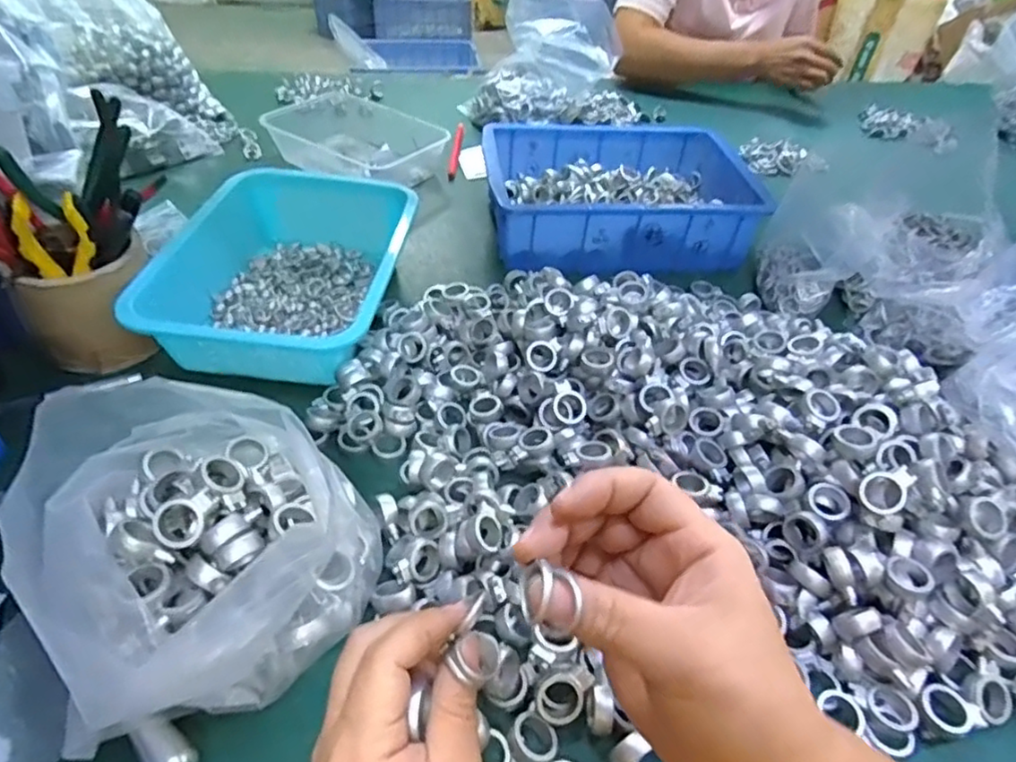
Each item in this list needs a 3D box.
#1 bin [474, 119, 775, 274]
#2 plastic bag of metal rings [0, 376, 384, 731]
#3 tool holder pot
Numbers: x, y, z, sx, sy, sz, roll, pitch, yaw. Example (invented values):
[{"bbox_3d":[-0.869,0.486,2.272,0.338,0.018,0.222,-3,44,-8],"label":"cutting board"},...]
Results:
[{"bbox_3d":[0.130,-0.211,0.717,0.300,0.082,0.222,-3,44,-7],"label":"bin"},{"bbox_3d":[-0.169,0.078,0.344,0.168,0.094,0.168,-31,53,-31],"label":"plastic bag of metal rings"},{"bbox_3d":[-0.342,-0.059,0.507,0.090,0.086,0.077,-5,44,-9],"label":"tool holder pot"}]

